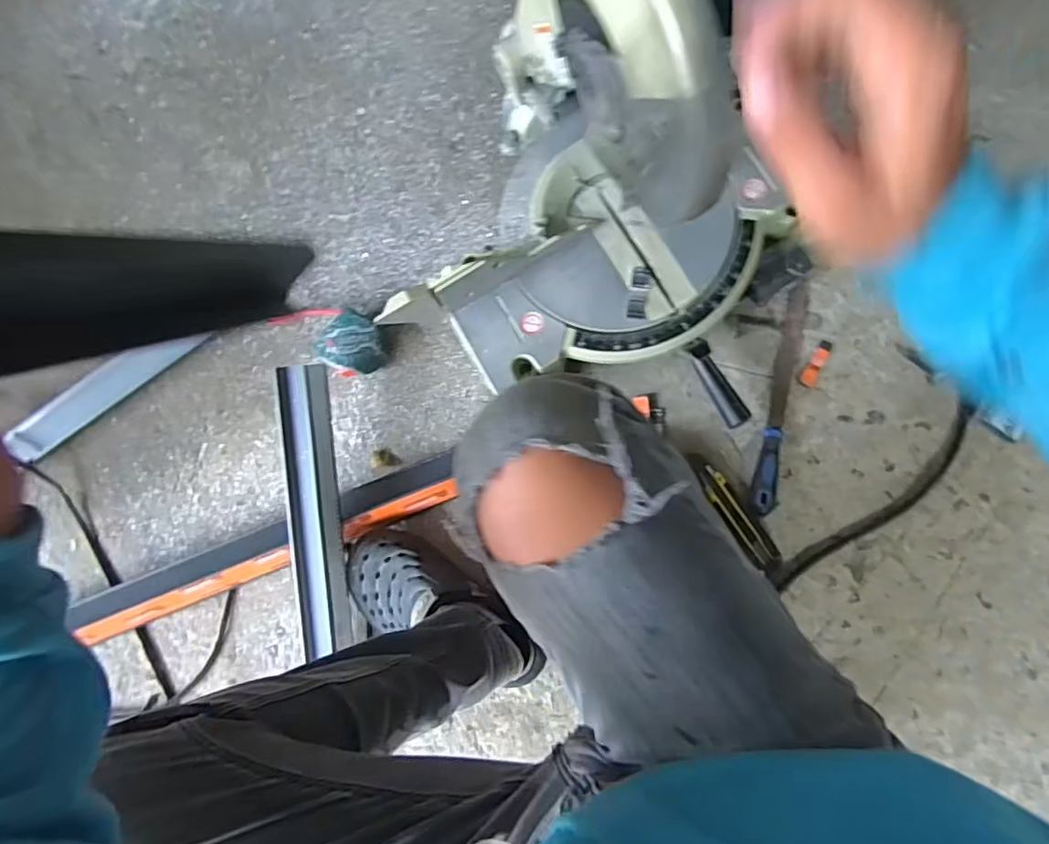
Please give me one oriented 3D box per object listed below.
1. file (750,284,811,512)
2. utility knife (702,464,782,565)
[{"bbox_3d":[0.316,-0.031,0.739,0.031,0.017,0.286,10,84,8],"label":"file"},{"bbox_3d":[0.259,0.116,0.730,0.030,0.018,0.134,-34,80,1],"label":"utility knife"}]

